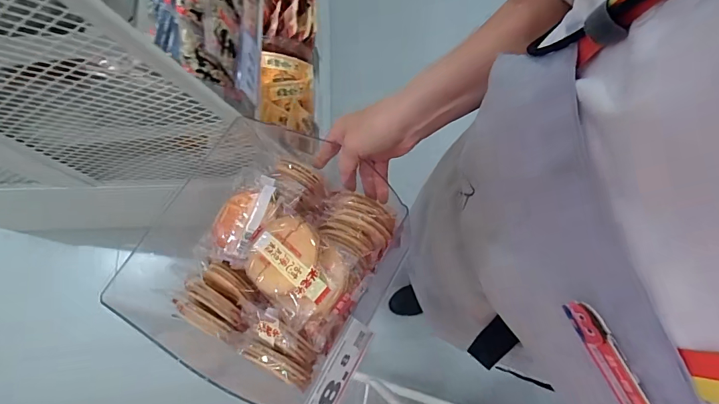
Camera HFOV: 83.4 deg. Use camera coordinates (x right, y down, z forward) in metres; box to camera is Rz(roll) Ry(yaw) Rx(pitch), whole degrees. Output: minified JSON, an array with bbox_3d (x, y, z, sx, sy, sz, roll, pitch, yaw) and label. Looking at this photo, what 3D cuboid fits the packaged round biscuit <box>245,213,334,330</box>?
[{"bbox_3d":[-0.069,0.066,0.416,0.079,0.030,0.105,-46,60,-4],"label":"packaged round biscuit"}]

